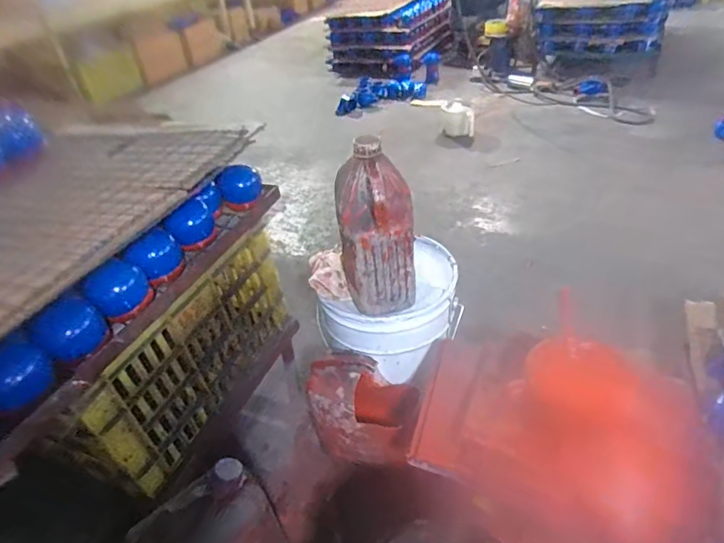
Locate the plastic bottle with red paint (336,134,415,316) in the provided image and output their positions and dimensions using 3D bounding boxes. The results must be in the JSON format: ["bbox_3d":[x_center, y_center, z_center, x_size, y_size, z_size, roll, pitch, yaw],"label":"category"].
[{"bbox_3d":[0.026,-0.069,0.821,0.130,0.296,0.114,-4,38,3],"label":"plastic bottle with red paint"}]

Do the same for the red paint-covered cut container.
[{"bbox_3d":[0.004,0.259,0.915,0.193,0.224,0.131,-6,38,1],"label":"red paint-covered cut container"}]

